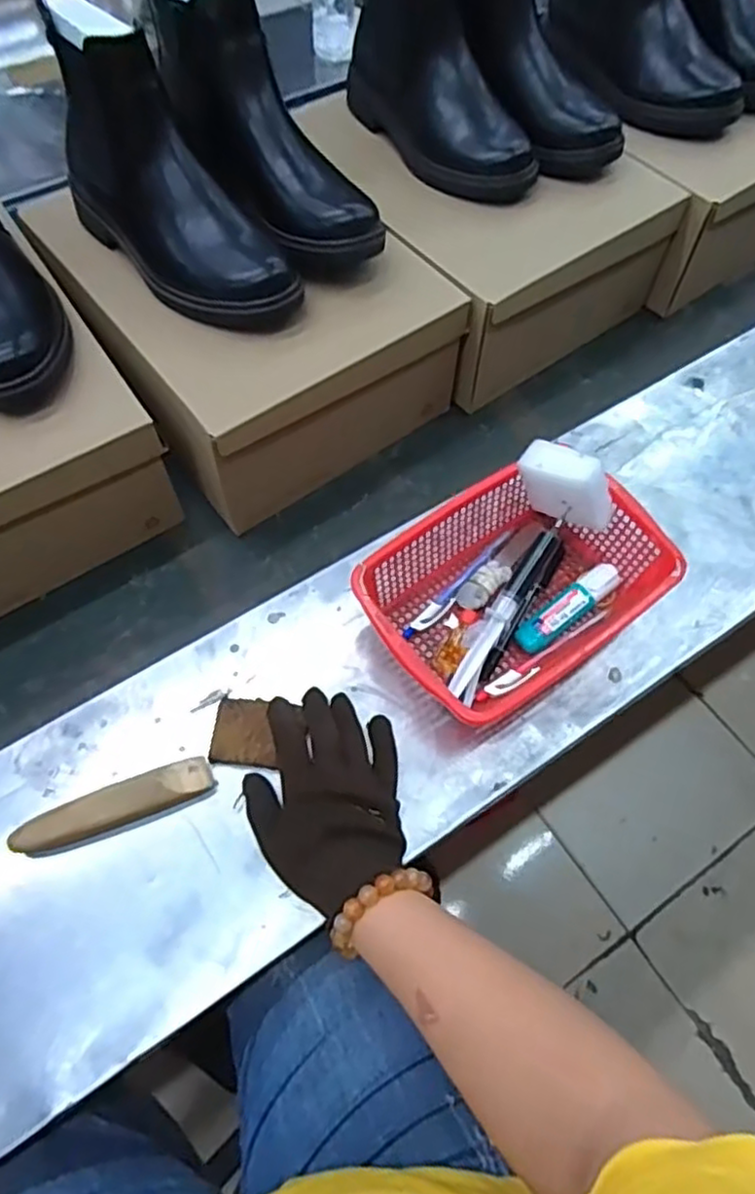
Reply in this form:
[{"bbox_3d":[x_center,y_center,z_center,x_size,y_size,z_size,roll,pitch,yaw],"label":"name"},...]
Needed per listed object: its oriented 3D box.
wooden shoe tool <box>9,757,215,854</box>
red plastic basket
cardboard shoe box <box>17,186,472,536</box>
[{"bbox_3d":[-0.182,0.145,0.487,0.133,0.016,0.026,-19,67,-14],"label":"wooden shoe tool"},{"bbox_3d":[0.102,-0.005,0.546,0.222,0.075,0.155,-31,70,-18],"label":"red plastic basket"},{"bbox_3d":[-0.123,-0.260,0.659,0.270,0.148,0.330,-34,71,-19],"label":"cardboard shoe box"}]

